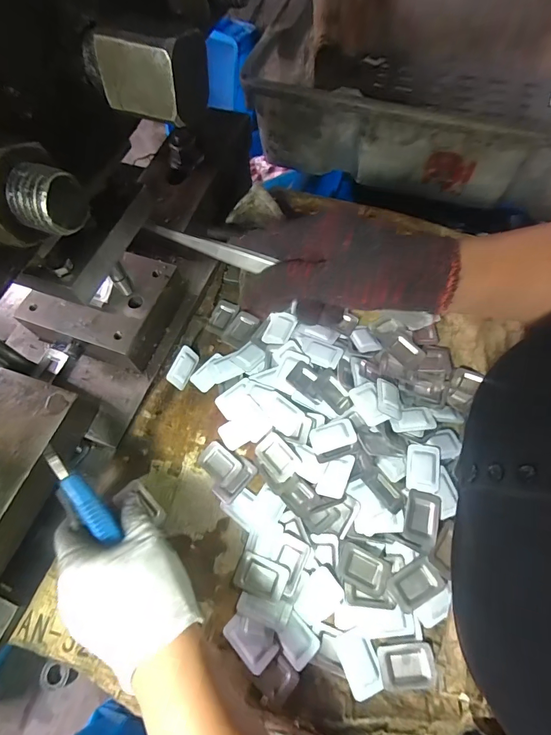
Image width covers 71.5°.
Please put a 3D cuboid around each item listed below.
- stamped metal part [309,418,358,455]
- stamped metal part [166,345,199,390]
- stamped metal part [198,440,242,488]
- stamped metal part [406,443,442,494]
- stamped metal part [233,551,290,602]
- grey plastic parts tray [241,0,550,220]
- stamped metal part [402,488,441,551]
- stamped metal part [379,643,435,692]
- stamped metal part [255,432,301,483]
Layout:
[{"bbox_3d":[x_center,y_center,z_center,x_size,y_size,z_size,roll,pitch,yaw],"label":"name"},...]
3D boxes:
[{"bbox_3d":[0.053,0.062,0.348,0.040,0.011,0.026,-15,65,-5],"label":"stamped metal part"},{"bbox_3d":[-0.091,0.001,0.381,0.005,0.025,0.040,2,58,41],"label":"stamped metal part"},{"bbox_3d":[-0.051,0.087,0.348,0.041,0.009,0.026,37,71,17],"label":"stamped metal part"},{"bbox_3d":[0.129,0.087,0.332,0.028,0.006,0.040,12,65,7],"label":"stamped metal part"},{"bbox_3d":[-0.011,0.166,0.305,0.040,0.008,0.027,17,66,10],"label":"stamped metal part"},{"bbox_3d":[0.284,-0.453,0.611,0.576,0.152,0.403,16,66,9],"label":"grey plastic parts tray"},{"bbox_3d":[0.120,0.124,0.314,0.025,0.006,0.042,17,66,10],"label":"stamped metal part"},{"bbox_3d":[0.096,0.217,0.278,0.038,0.010,0.026,-5,64,0],"label":"stamped metal part"},{"bbox_3d":[0.001,0.080,0.345,0.027,0.004,0.040,-39,69,-16],"label":"stamped metal part"}]

